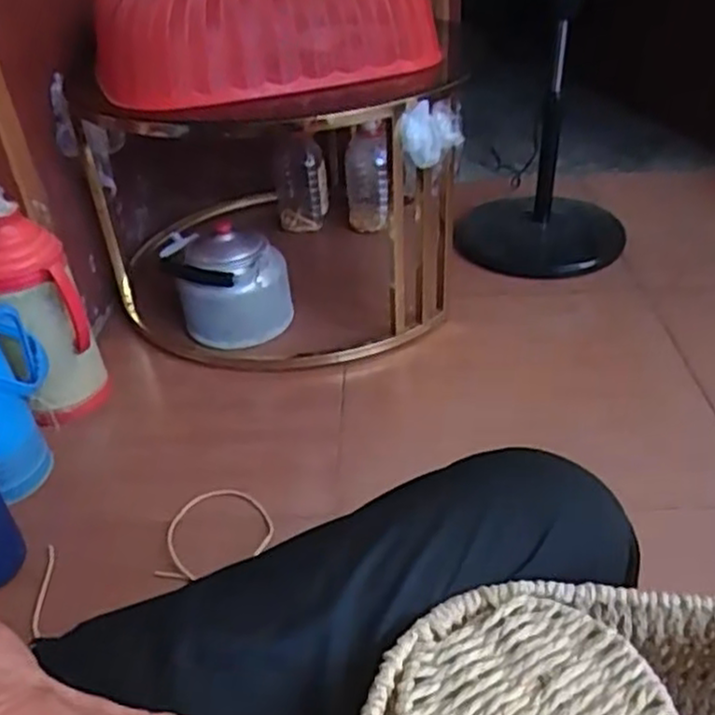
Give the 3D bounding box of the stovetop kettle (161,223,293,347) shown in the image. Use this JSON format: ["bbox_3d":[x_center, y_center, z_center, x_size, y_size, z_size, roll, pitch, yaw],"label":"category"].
[{"bbox_3d":[-0.254,-0.147,1.435,0.231,0.200,0.189,-11,36,-7],"label":"stovetop kettle"}]

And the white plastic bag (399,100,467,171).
[{"bbox_3d":[0.125,-0.377,1.214,0.119,0.090,0.044,-27,40,-27],"label":"white plastic bag"}]

